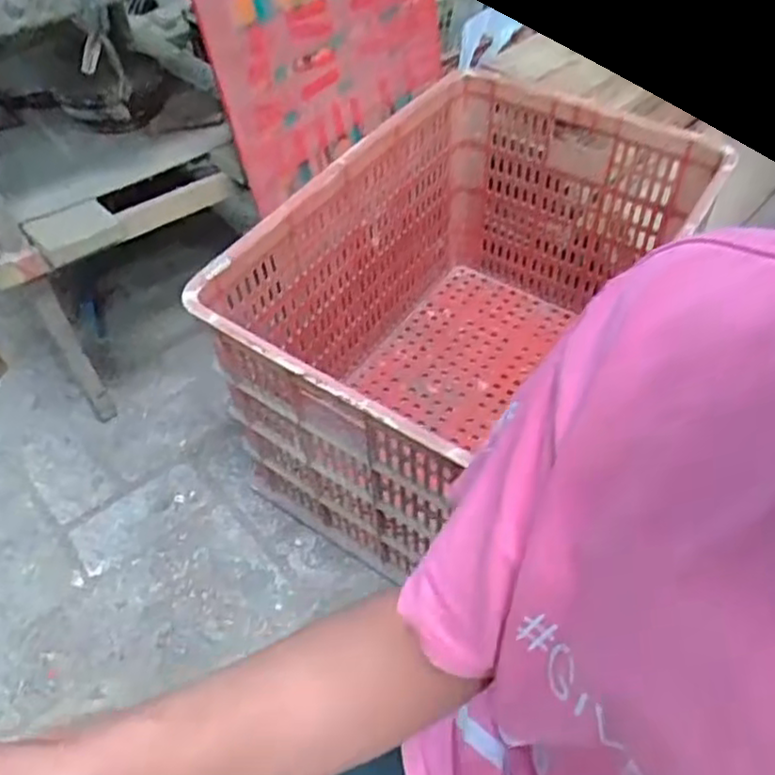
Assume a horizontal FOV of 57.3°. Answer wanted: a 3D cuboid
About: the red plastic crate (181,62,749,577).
[{"bbox_3d":[0.108,-0.103,1.005,0.371,0.389,0.663,29,56,25],"label":"red plastic crate"}]

